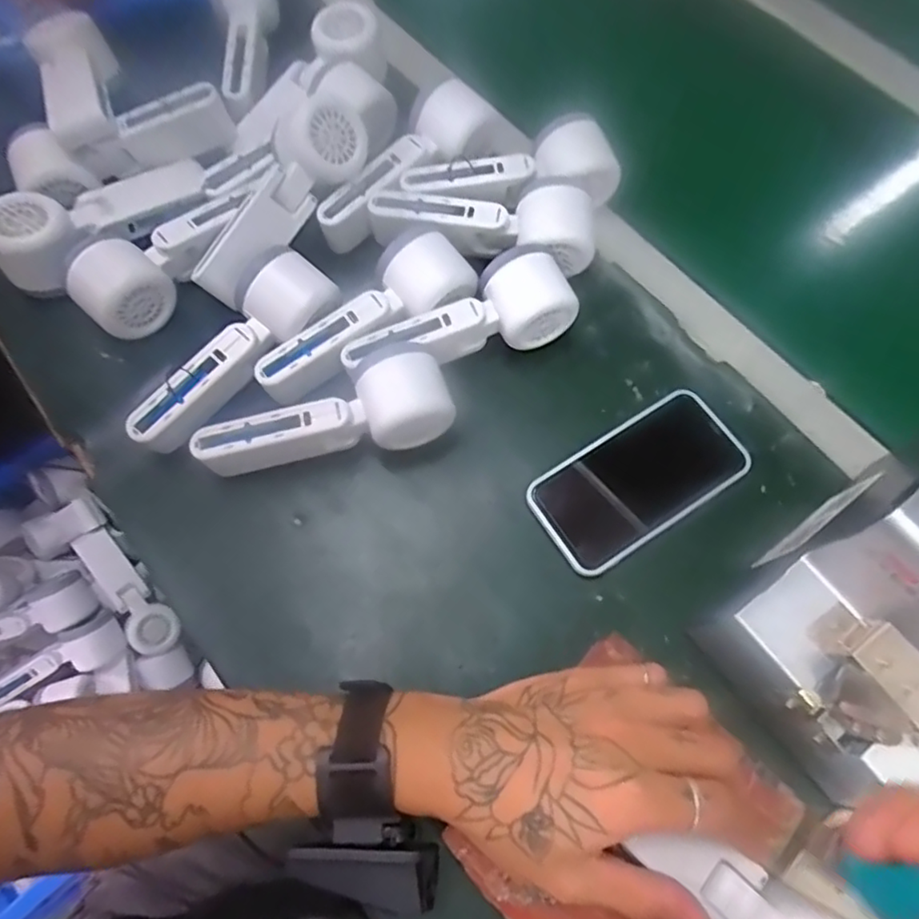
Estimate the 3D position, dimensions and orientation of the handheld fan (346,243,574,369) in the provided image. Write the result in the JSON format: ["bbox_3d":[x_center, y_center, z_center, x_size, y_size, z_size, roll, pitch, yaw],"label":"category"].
[{"bbox_3d":[-0.001,-0.094,0.436,0.164,0.049,0.057,-24,71,-10],"label":"handheld fan"}]

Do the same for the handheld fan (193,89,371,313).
[{"bbox_3d":[-0.136,-0.194,0.455,0.058,0.044,0.169,38,89,13],"label":"handheld fan"}]

